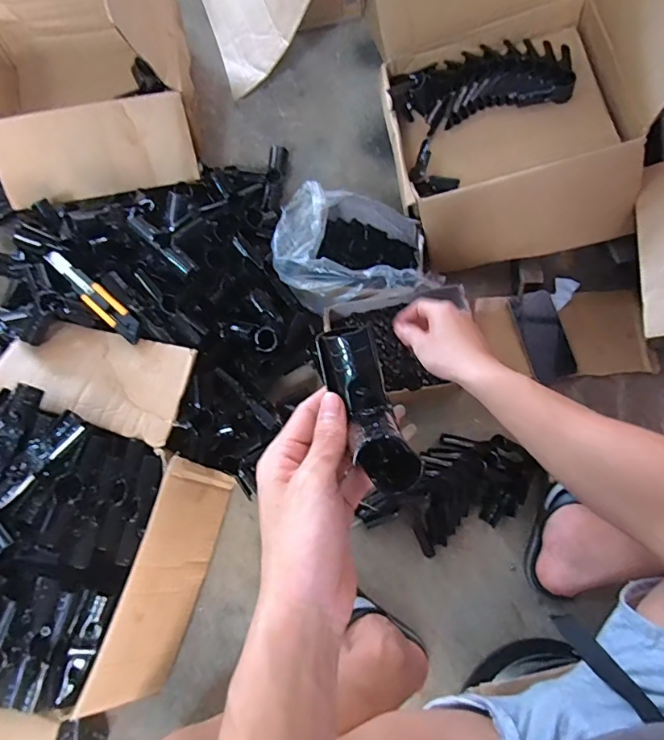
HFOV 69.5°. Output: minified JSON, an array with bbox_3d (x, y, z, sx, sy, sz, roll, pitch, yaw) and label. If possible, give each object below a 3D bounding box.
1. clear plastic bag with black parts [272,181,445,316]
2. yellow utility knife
[{"bbox_3d":[0.032,-0.183,0.756,0.232,0.132,0.197,-7,75,-1],"label":"clear plastic bag with black parts"},{"bbox_3d":[-0.342,-0.111,0.679,0.202,0.012,0.032,41,79,11],"label":"yellow utility knife"}]

